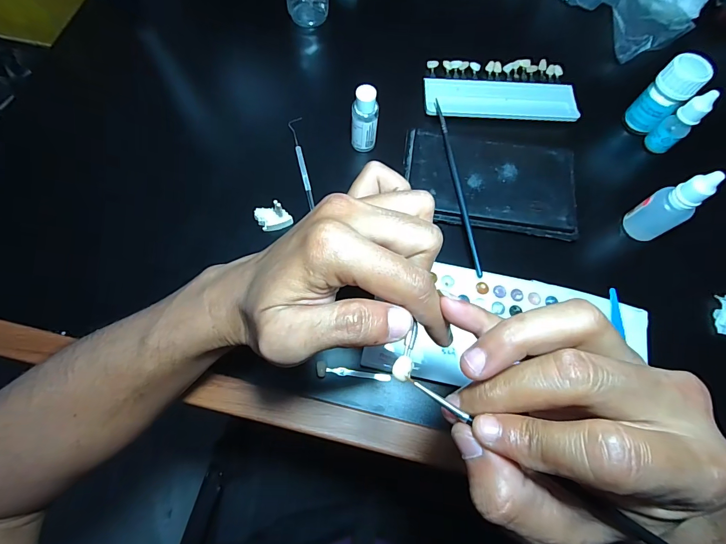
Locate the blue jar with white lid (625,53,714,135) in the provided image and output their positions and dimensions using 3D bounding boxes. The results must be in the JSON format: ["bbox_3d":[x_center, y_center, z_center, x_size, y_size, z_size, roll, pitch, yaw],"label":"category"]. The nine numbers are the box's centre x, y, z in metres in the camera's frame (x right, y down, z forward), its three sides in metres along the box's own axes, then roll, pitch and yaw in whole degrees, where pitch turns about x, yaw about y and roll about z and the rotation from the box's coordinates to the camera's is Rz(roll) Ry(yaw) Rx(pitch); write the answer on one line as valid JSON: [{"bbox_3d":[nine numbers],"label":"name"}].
[{"bbox_3d":[0.274,-0.160,0.340,0.032,0.062,0.028,42,74,12],"label":"blue jar with white lid"}]

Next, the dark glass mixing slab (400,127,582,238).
[{"bbox_3d":[0.113,-0.081,0.329,0.149,0.005,0.086,9,70,0],"label":"dark glass mixing slab"}]

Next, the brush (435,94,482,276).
[{"bbox_3d":[0.082,-0.078,0.324,0.005,0.006,0.172,-6,71,-5],"label":"brush"}]

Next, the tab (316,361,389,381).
[{"bbox_3d":[-0.007,0.077,0.279,0.055,0.005,0.011,9,70,0],"label":"tab"}]

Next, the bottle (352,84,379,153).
[{"bbox_3d":[0.002,-0.131,0.324,0.022,0.058,0.019,3,70,-2],"label":"bottle"}]

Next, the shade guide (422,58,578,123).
[{"bbox_3d":[0.136,-0.183,0.378,0.148,0.012,0.072,0,70,-3],"label":"shade guide"}]

